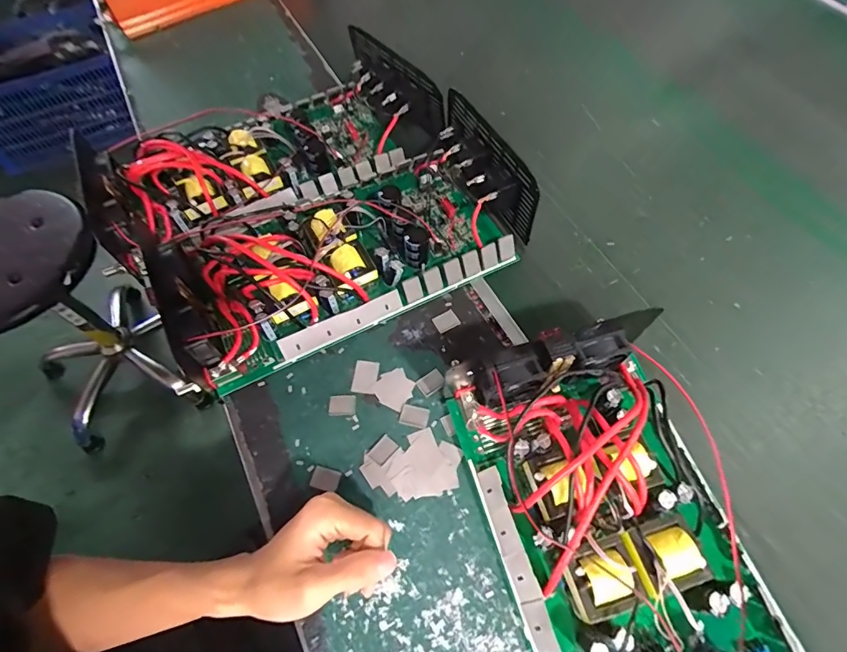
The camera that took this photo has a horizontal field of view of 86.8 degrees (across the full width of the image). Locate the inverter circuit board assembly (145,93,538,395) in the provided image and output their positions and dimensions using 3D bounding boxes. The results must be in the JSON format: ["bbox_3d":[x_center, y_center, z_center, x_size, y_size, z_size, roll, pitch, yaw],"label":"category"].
[{"bbox_3d":[-0.079,-0.097,0.468,0.377,0.071,0.197,-28,64,-15],"label":"inverter circuit board assembly"}]

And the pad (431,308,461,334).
[{"bbox_3d":[0.023,-0.005,0.453,0.024,0.004,0.020,-28,64,-15],"label":"pad"}]

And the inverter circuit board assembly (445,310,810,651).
[{"bbox_3d":[0.169,0.189,0.302,0.196,0.078,0.413,-19,62,-10],"label":"inverter circuit board assembly"}]

